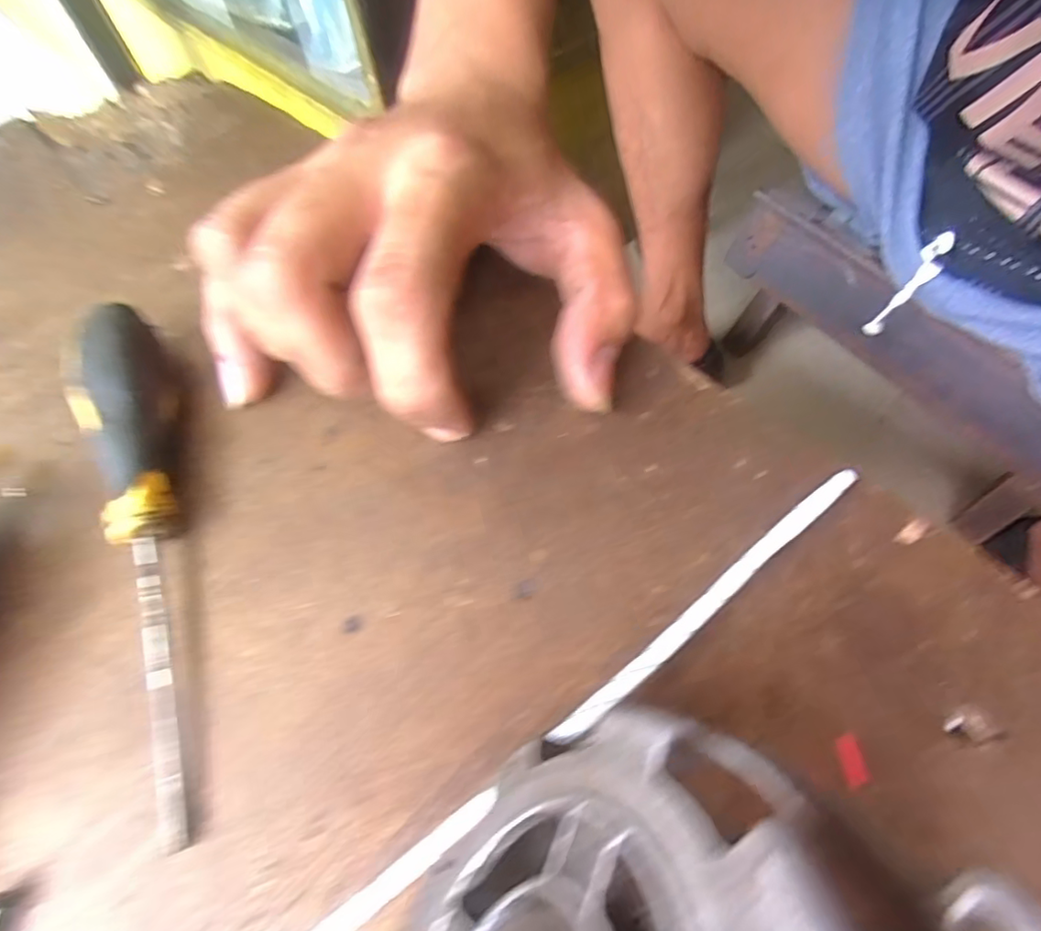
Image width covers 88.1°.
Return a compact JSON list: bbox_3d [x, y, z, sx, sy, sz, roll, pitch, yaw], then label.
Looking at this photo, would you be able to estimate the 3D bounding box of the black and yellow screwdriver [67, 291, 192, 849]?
[{"bbox_3d":[-0.093,0.015,0.133,0.020,0.023,0.137,-23,63,-9],"label":"black and yellow screwdriver"}]

